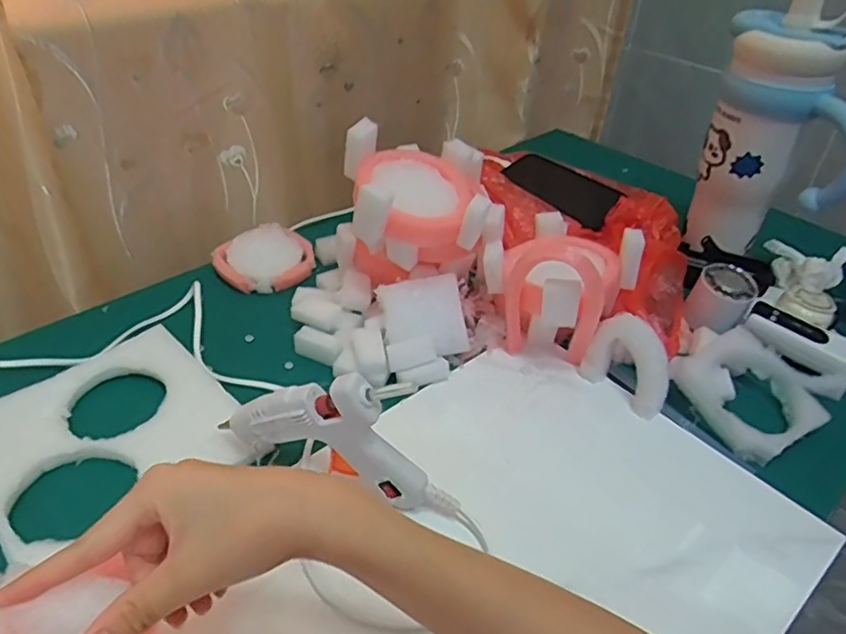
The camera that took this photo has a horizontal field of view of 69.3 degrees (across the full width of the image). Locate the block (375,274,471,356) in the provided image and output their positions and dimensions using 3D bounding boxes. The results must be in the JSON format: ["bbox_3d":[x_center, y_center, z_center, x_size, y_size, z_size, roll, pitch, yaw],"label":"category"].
[{"bbox_3d":[0.001,0.001,0.555,0.073,0.017,0.072,-10,83,-4],"label":"block"}]

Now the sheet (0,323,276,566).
[{"bbox_3d":[-0.244,0.088,0.473,0.176,0.012,0.182,-29,48,-34],"label":"sheet"}]

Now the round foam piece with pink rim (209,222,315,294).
[{"bbox_3d":[-0.168,-0.063,0.666,0.090,0.025,0.098,2,38,-2],"label":"round foam piece with pink rim"}]

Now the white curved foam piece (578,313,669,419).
[{"bbox_3d":[0.176,0.039,0.520,0.027,0.073,0.072,-27,47,-33],"label":"white curved foam piece"}]

